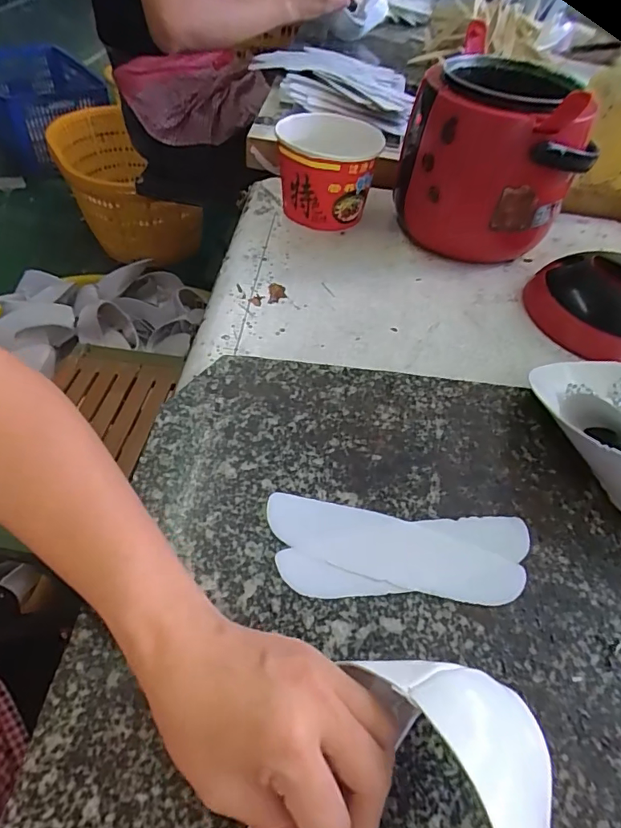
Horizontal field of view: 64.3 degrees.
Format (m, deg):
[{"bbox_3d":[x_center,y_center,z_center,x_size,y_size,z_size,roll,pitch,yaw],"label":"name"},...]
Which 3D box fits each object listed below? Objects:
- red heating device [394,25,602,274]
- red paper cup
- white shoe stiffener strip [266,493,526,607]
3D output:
[{"bbox_3d":[0.192,-0.280,0.555,0.175,0.168,0.191,10,49,2],"label":"red heating device"},{"bbox_3d":[0.016,-0.285,0.588,0.111,0.100,0.121,-1,50,-7],"label":"red paper cup"},{"bbox_3d":[0.049,0.083,0.306,0.158,0.004,0.042,15,48,8],"label":"white shoe stiffener strip"}]

